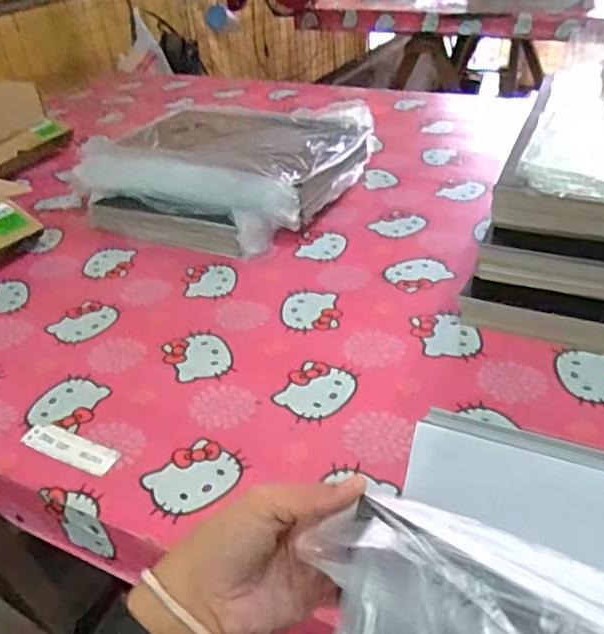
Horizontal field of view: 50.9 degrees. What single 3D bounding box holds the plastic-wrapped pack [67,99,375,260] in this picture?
[{"bbox_3d":[-0.120,-0.246,1.035,0.396,0.113,0.378,12,39,25],"label":"plastic-wrapped pack"}]

